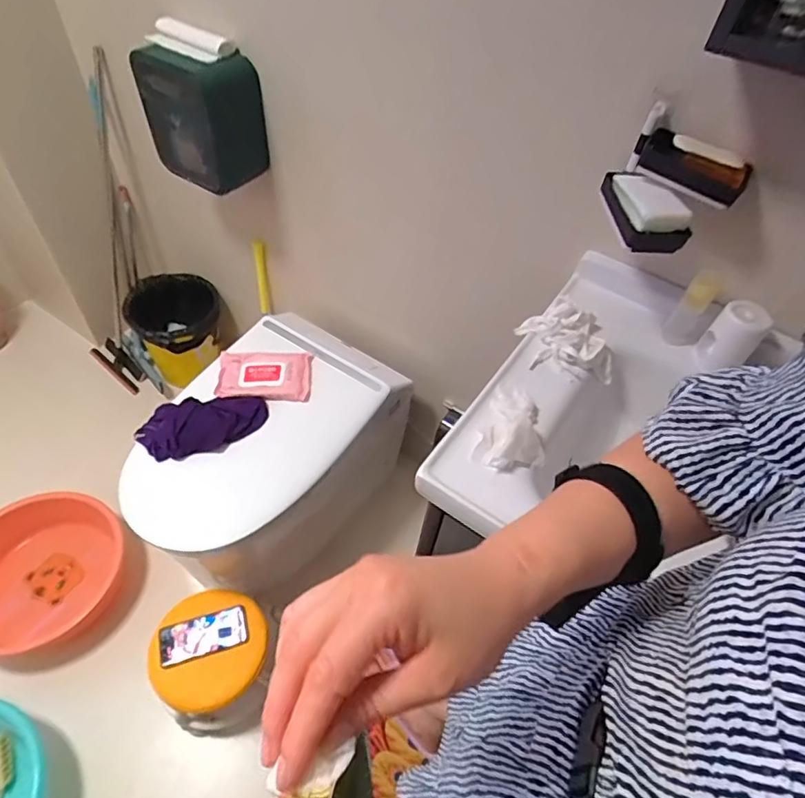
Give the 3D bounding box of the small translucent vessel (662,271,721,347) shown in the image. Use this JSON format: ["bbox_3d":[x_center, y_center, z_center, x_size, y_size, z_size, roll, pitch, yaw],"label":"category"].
[{"bbox_3d":[0.425,-0.128,0.766,0.052,0.099,0.057,35,56,21],"label":"small translucent vessel"}]

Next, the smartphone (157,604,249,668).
[{"bbox_3d":[-0.408,0.487,1.090,0.169,0.006,0.076,-11,61,-18],"label":"smartphone"}]

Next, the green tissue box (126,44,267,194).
[{"bbox_3d":[-0.412,-0.592,1.110,0.202,0.243,0.145,31,55,18],"label":"green tissue box"}]

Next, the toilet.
[{"bbox_3d":[-0.317,0.157,1.311,0.364,0.505,0.639,33,56,20],"label":"toilet"}]

